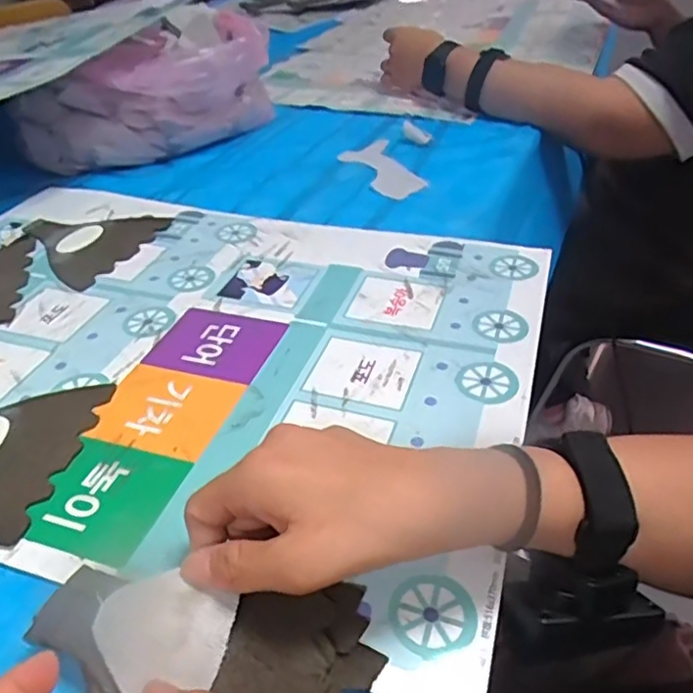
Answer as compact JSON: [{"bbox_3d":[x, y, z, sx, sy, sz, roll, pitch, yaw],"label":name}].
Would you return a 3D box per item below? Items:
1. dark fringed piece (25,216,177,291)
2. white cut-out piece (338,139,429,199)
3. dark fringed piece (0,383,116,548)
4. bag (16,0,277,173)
[{"bbox_3d":[-0.254,-0.102,0.585,0.127,0.005,0.124,13,41,19],"label":"dark fringed piece"},{"bbox_3d":[0.036,-0.204,0.687,0.062,0.010,0.147,-17,41,-7],"label":"white cut-out piece"},{"bbox_3d":[-0.225,0.063,0.374,0.123,0.005,0.121,2,39,7],"label":"dark fringed piece"},{"bbox_3d":[-0.222,-0.302,0.728,0.165,0.125,0.283,23,46,29],"label":"bag"}]

